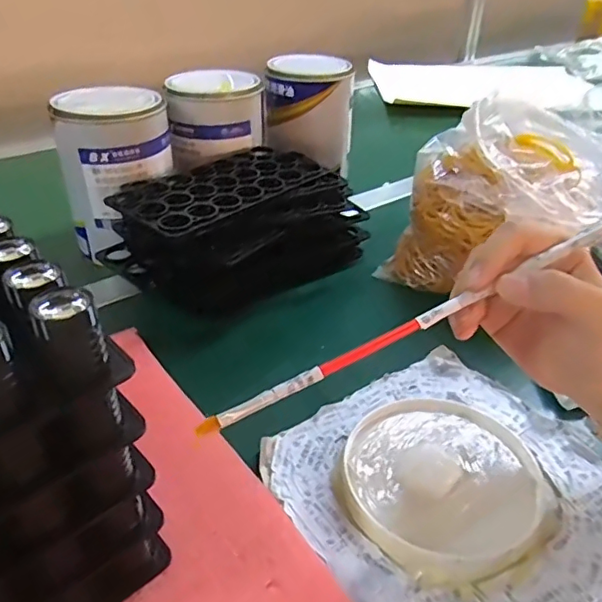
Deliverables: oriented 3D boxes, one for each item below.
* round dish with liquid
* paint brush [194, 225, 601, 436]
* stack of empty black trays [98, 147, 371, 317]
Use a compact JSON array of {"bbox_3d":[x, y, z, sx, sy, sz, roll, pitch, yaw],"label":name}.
[{"bbox_3d":[0.087,0.110,0.346,0.120,0.014,0.119,1,34,0],"label":"round dish with liquid"},{"bbox_3d":[0.062,0.009,0.274,0.241,0.007,0.007,-25,42,-10],"label":"paint brush"},{"bbox_3d":[-0.059,-0.071,0.535,0.236,0.089,0.127,-22,41,-30],"label":"stack of empty black trays"}]

